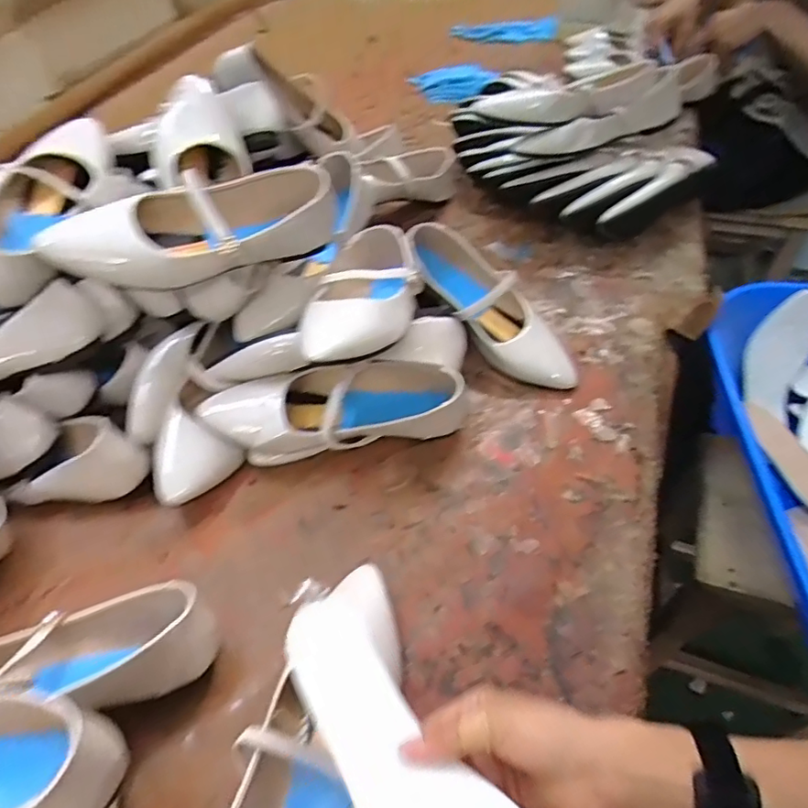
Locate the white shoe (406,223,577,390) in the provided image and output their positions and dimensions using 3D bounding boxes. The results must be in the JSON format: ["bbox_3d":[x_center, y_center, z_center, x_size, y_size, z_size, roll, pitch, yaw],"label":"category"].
[{"bbox_3d":[0.100,-0.110,0.666,0.089,0.057,0.253,-40,87,-27],"label":"white shoe"}]

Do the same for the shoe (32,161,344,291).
[{"bbox_3d":[-0.189,-0.162,0.527,0.255,0.073,0.094,-25,53,-17],"label":"shoe"}]

